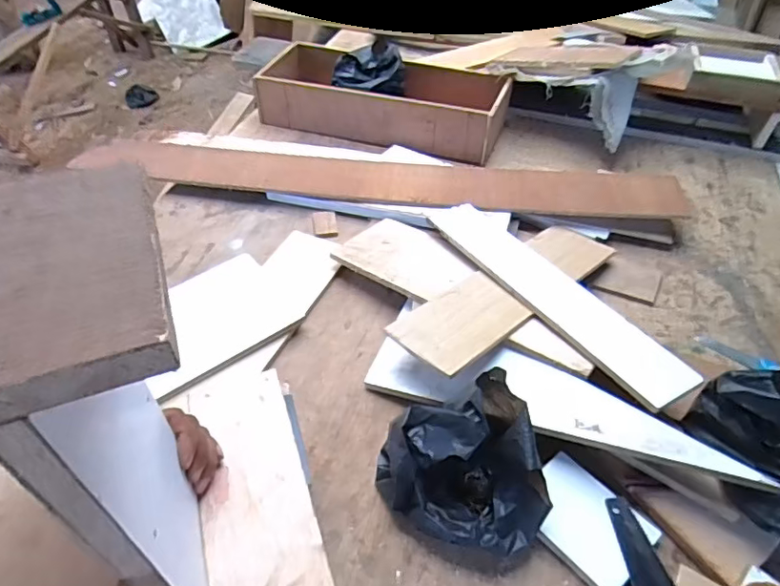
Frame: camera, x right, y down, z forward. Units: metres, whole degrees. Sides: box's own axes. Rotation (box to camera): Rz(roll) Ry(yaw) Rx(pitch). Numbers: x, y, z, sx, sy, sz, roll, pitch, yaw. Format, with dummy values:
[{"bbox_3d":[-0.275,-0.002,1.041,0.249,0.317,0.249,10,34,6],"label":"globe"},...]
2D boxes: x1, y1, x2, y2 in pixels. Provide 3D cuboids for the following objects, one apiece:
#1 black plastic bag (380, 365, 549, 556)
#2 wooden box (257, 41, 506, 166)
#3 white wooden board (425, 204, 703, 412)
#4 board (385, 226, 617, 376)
[{"bbox_3d":[0.088,0.211,0.646,0.174,0.140,0.177,-13,44,-15],"label":"black plastic bag"},{"bbox_3d":[-0.013,-0.464,1.303,0.575,0.116,0.260,15,44,16],"label":"wooden box"},{"bbox_3d":[0.244,-0.009,0.862,0.112,0.014,0.497,-18,45,-25],"label":"white wooden board"},{"bbox_3d":[0.194,-0.009,0.867,0.127,0.014,0.442,31,44,34],"label":"board"}]

